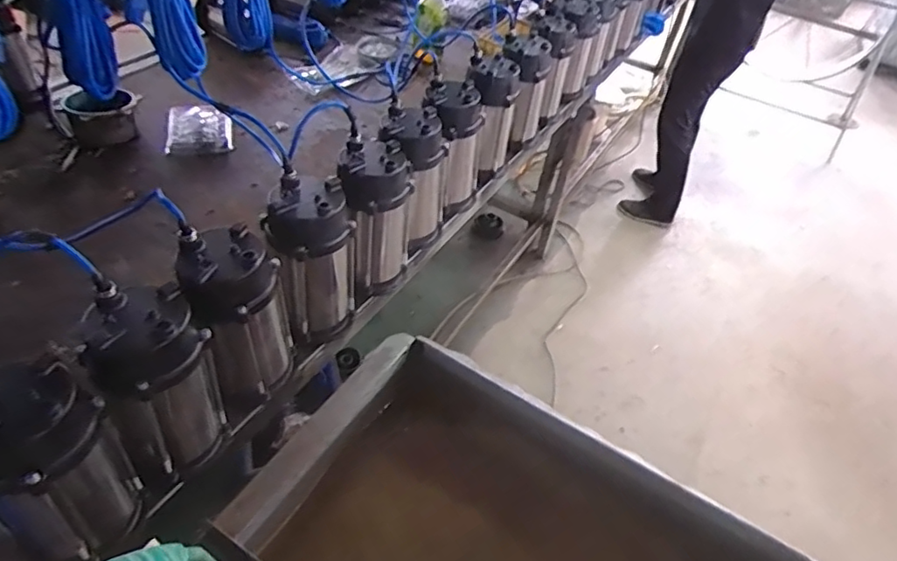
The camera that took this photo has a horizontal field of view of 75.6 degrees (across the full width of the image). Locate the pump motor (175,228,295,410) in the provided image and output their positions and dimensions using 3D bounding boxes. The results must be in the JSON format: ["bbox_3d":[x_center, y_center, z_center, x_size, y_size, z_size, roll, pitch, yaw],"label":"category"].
[{"bbox_3d":[-0.290,0.058,0.817,0.124,0.251,0.104,-13,48,-21],"label":"pump motor"}]

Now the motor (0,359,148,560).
[{"bbox_3d":[-0.423,0.205,0.640,0.107,0.265,0.112,4,44,-4],"label":"motor"}]

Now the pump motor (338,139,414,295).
[{"bbox_3d":[-0.124,-0.102,1.008,0.111,0.252,0.108,-2,45,-10],"label":"pump motor"}]

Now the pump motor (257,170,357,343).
[{"bbox_3d":[-0.210,-0.028,0.916,0.115,0.252,0.100,-16,49,-23],"label":"pump motor"}]

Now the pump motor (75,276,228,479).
[{"bbox_3d":[-0.360,0.138,0.735,0.110,0.282,0.118,4,44,-4],"label":"pump motor"}]

